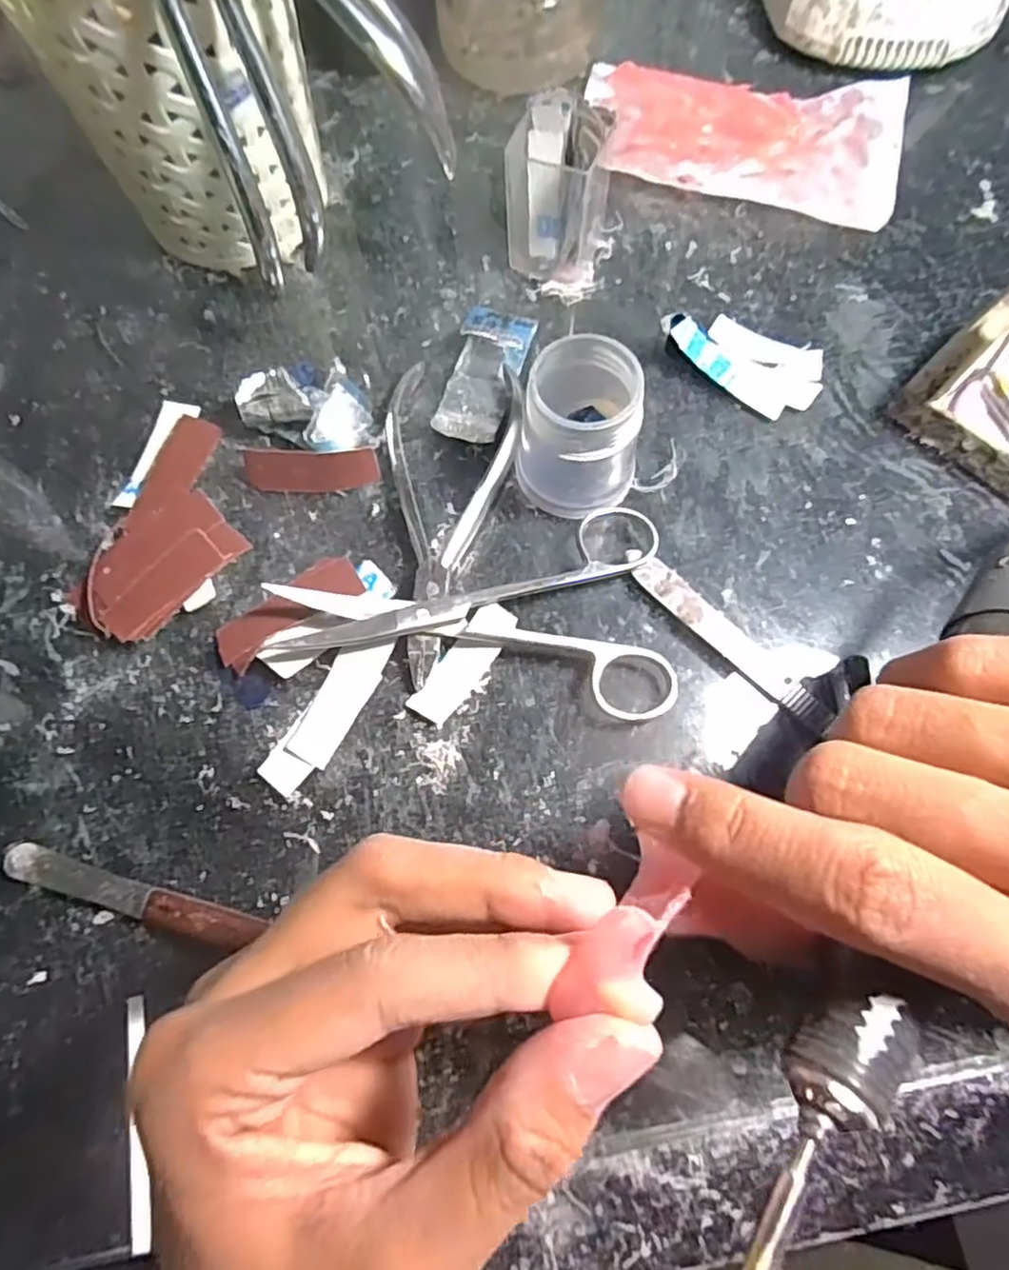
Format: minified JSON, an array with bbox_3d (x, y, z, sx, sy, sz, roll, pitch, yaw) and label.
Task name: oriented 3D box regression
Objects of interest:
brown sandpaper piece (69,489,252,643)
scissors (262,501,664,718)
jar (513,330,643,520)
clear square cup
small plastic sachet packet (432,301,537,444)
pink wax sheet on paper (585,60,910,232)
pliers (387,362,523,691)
[{"bbox_3d":[-0.126,-0.025,0.249,0.037,0.010,0.058,39,76,12],"label":"brown sandpaper piece"},{"bbox_3d":[-0.011,0.001,0.234,0.142,0.020,0.074,-12,73,-3],"label":"scissors"},{"bbox_3d":[0.028,-0.070,0.242,0.040,0.050,0.040,0,72,0],"label":"jar"},{"bbox_3d":[0.020,-0.173,0.273,0.039,0.056,0.034,7,72,3],"label":"clear square cup"},{"bbox_3d":[-0.007,-0.104,0.273,0.028,0.013,0.057,16,73,6],"label":"small plastic sachet packet"},{"bbox_3d":[0.106,-0.228,0.311,0.139,0.012,0.072,14,73,6],"label":"pink wax sheet on paper"},{"bbox_3d":[-0.020,-0.043,0.254,0.050,0.009,0.126,1,72,1],"label":"pliers"}]

